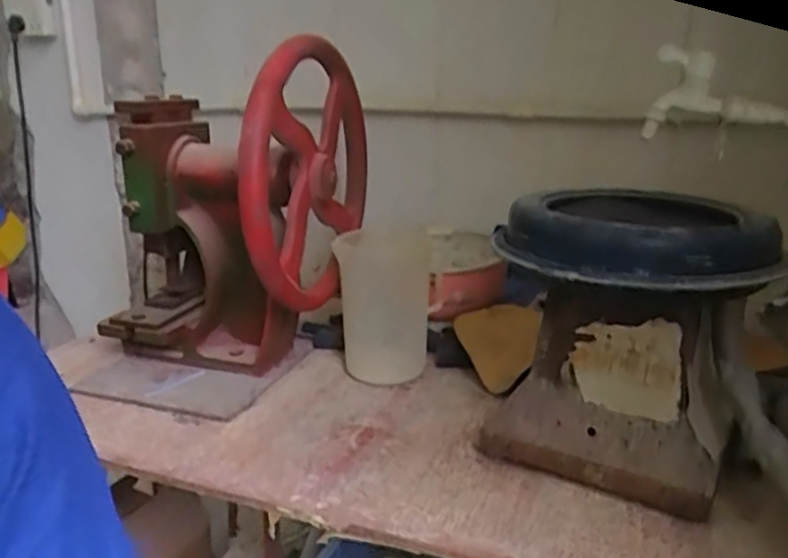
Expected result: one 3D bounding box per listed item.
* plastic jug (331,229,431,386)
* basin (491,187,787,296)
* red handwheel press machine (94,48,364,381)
[{"bbox_3d":[-0.011,0.032,0.969,0.119,0.199,0.152,3,18,8],"label":"plastic jug"},{"bbox_3d":[0.244,-0.052,0.683,0.262,0.057,0.245,4,18,13],"label":"basin"},{"bbox_3d":[-0.213,-0.083,0.926,0.272,0.440,0.324,6,18,18],"label":"red handwheel press machine"}]

